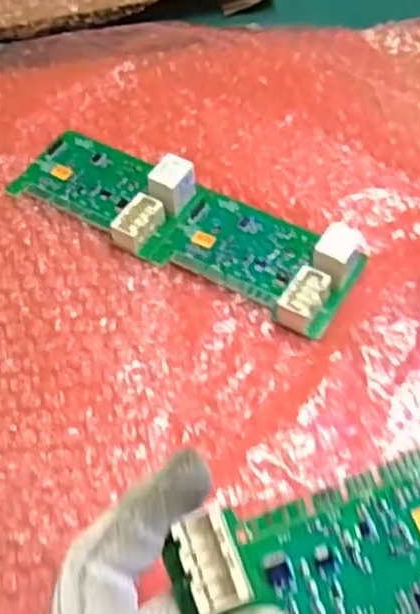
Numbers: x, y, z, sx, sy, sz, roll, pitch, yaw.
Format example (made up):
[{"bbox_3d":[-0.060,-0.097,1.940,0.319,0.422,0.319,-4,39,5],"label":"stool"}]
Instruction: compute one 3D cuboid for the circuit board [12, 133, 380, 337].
[{"bbox_3d":[-0.018,-0.052,0.423,0.195,0.021,0.060,24,57,21],"label":"circuit board"}]

